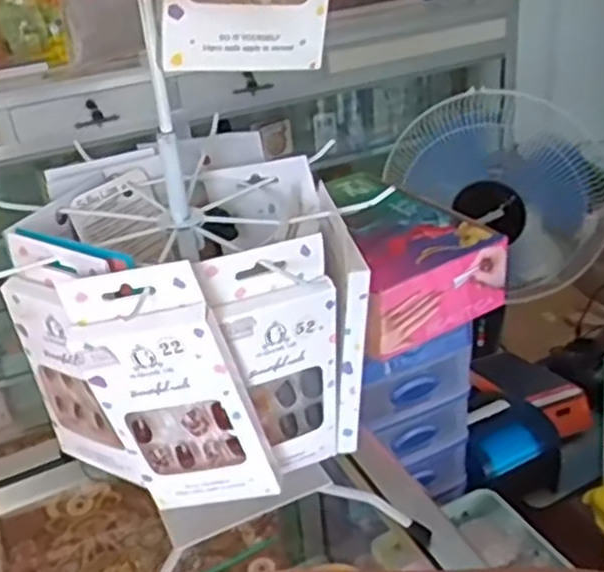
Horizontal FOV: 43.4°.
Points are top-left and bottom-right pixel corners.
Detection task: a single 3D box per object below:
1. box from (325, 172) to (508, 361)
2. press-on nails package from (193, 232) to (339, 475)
[{"bbox_3d":[0.071,-0.030,0.697,0.132,0.066,0.207,-19,33,-22],"label":"box"},{"bbox_3d":[-0.012,0.042,0.397,0.061,0.135,0.016,-19,33,-21],"label":"press-on nails package"}]

